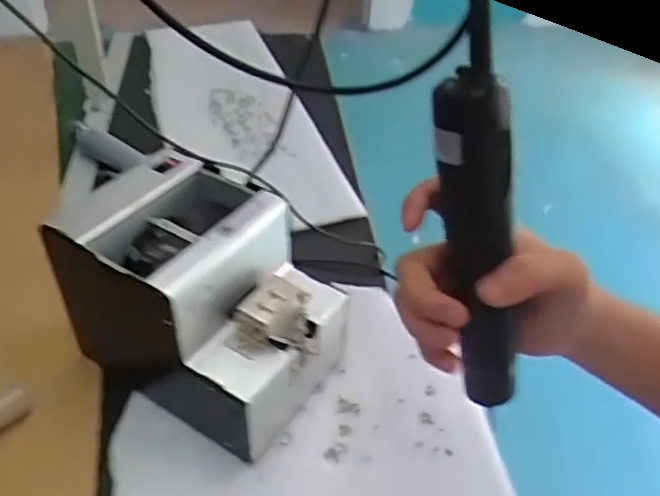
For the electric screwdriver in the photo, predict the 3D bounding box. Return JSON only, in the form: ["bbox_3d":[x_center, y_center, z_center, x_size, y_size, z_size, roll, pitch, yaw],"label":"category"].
[{"bbox_3d":[0.080,0.004,0.341,0.030,0.199,0.034,-30,34,-31],"label":"electric screwdriver"}]

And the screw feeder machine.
[{"bbox_3d":[-0.095,0.039,0.481,0.178,0.144,0.134,21,45,20],"label":"screw feeder machine"}]

